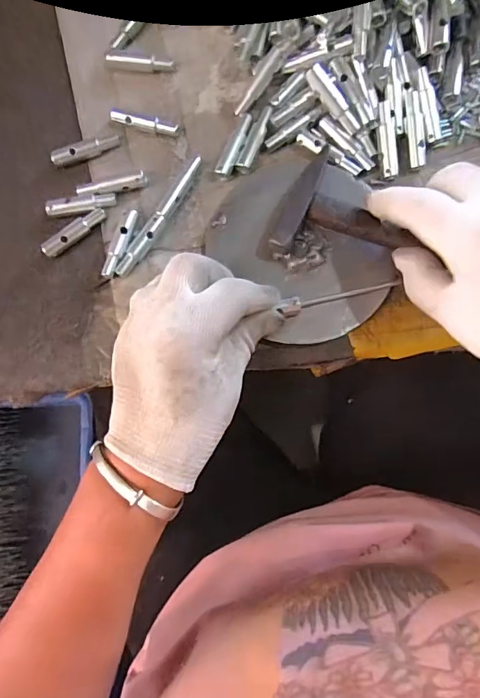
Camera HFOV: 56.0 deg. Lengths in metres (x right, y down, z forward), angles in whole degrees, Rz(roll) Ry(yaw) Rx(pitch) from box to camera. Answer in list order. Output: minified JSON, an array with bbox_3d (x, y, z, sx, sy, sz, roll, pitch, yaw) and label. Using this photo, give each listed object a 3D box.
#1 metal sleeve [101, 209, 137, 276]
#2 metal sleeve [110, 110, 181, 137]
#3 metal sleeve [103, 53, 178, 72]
[{"bbox_3d":[-0.084,-0.075,0.320,0.009,0.007,0.050,21,86,5],"label":"metal sleeve"},{"bbox_3d":[-0.069,-0.165,0.332,0.050,0.010,0.009,12,86,5],"label":"metal sleeve"},{"bbox_3d":[-0.076,-0.216,0.341,0.051,0.010,0.008,7,85,4],"label":"metal sleeve"}]

